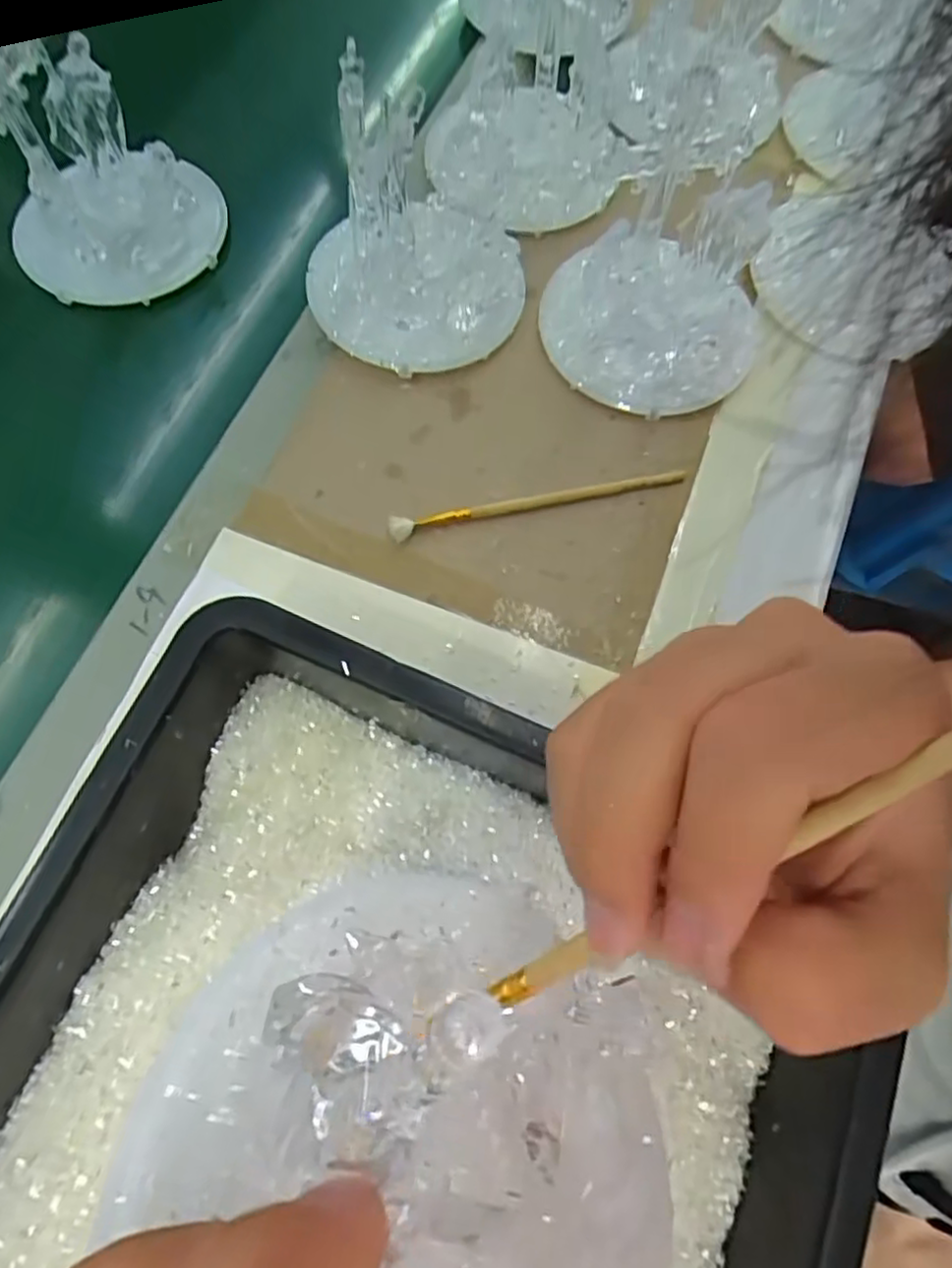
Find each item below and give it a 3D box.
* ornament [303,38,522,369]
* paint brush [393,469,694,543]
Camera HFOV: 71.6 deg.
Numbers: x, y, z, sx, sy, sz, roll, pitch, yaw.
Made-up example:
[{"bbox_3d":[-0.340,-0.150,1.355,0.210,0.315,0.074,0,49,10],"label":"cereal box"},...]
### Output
[{"bbox_3d":[-0.034,-0.225,0.351,0.120,0.117,0.111,-13,73,-6],"label":"ornament"},{"bbox_3d":[0.035,-0.074,0.363,0.166,0.005,0.013,-13,73,-6],"label":"paint brush"}]

